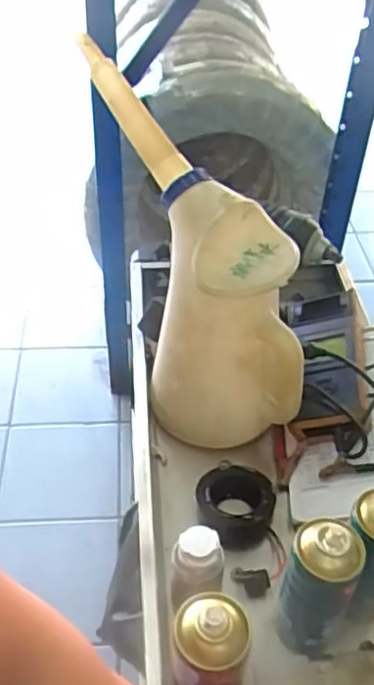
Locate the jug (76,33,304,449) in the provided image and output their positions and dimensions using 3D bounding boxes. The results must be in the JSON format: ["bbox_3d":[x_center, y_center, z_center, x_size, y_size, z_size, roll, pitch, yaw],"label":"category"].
[{"bbox_3d":[0.011,-0.093,0.813,0.155,0.401,0.333,-14,47,-17],"label":"jug"}]

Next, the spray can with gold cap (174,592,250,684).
[{"bbox_3d":[0.021,0.263,0.562,0.068,0.129,0.064,5,44,2],"label":"spray can with gold cap"}]

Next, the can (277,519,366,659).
[{"bbox_3d":[0.122,0.232,0.626,0.060,0.154,0.062,2,44,-2],"label":"can"}]

